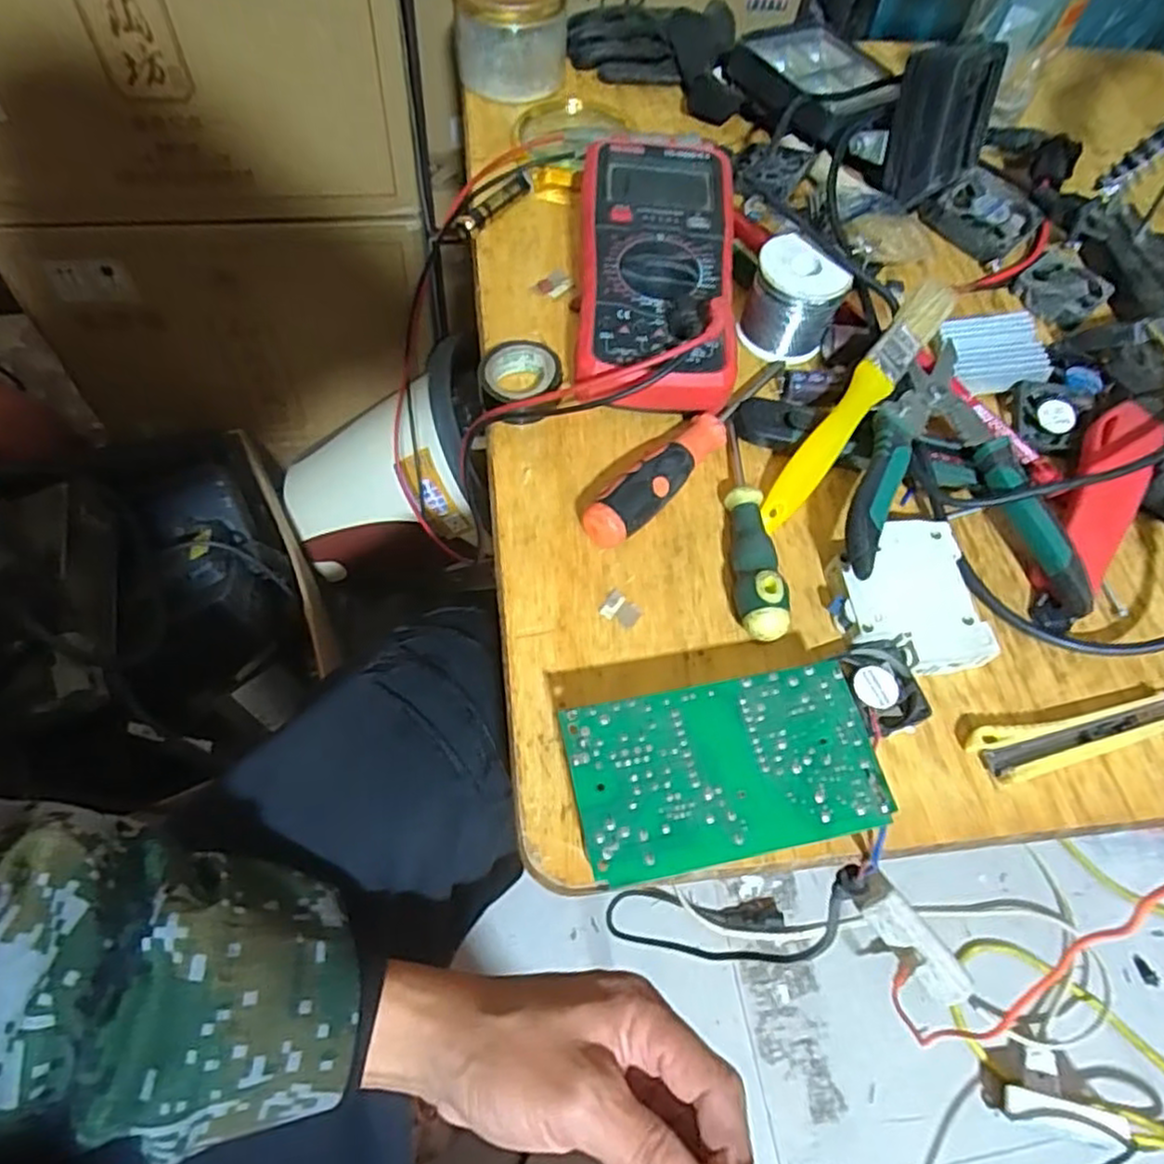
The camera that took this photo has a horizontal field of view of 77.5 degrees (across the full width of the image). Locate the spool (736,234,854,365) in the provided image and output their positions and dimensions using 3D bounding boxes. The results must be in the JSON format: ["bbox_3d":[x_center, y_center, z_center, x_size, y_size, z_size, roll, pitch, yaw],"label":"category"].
[{"bbox_3d":[0.126,-0.168,0.435,0.054,0.053,0.047,21,62,6],"label":"spool"}]

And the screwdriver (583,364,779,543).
[{"bbox_3d":[0.063,-0.075,0.386,0.021,0.023,0.165,41,66,16],"label":"screwdriver"}]

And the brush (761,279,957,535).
[{"bbox_3d":[0.148,-0.097,0.393,0.022,0.014,0.166,37,83,17],"label":"brush"}]

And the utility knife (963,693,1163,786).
[{"bbox_3d":[0.240,0.068,0.336,0.127,0.007,0.024,-11,63,-11],"label":"utility knife"}]

